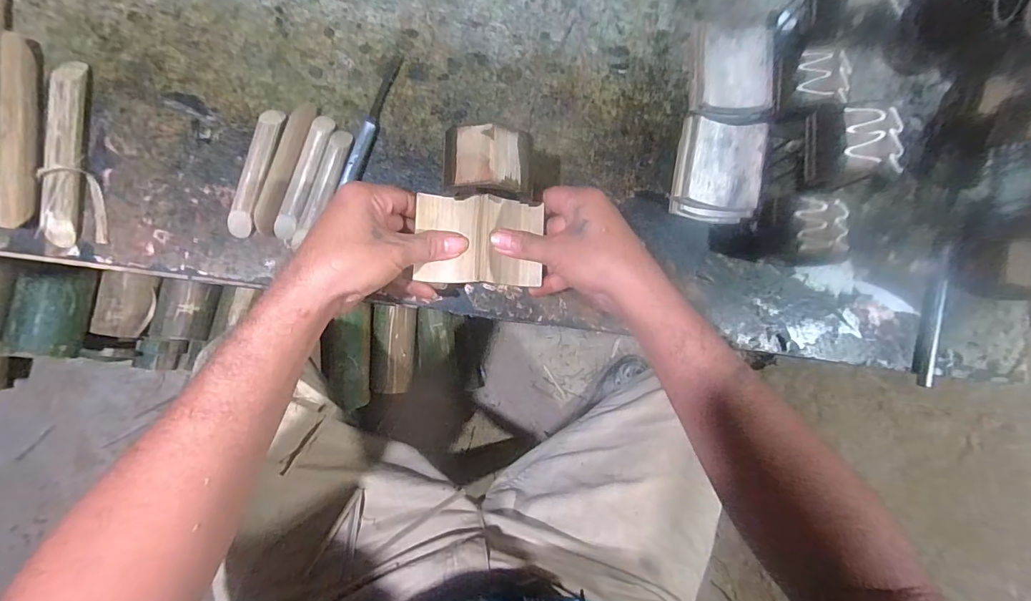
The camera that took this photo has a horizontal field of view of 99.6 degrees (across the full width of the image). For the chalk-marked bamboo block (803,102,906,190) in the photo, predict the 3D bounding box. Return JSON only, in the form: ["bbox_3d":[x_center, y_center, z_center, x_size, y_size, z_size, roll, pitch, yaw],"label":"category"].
[{"bbox_3d":[0.297,-0.134,0.385,0.059,0.051,0.071,1,83,-9],"label":"chalk-marked bamboo block"}]

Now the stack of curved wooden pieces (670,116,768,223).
[{"bbox_3d":[0.201,-0.131,0.442,0.079,0.058,0.093,10,83,-8],"label":"stack of curved wooden pieces"}]

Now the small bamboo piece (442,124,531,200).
[{"bbox_3d":[-0.019,-0.103,0.324,0.066,0.018,0.050,3,83,-9],"label":"small bamboo piece"}]

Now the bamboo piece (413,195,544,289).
[{"bbox_3d":[-0.029,-0.050,0.361,0.102,0.016,0.072,2,86,-8],"label":"bamboo piece"}]

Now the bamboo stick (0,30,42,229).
[{"bbox_3d":[-0.401,-0.139,0.352,0.026,0.008,0.157,-1,87,-8],"label":"bamboo stick"}]

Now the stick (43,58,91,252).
[{"bbox_3d":[-0.366,-0.120,0.353,0.024,0.012,0.150,1,86,-8],"label":"stick"}]

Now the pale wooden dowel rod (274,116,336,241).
[{"bbox_3d":[-0.188,-0.110,0.392,0.018,0.014,0.115,18,84,-7],"label":"pale wooden dowel rod"}]

